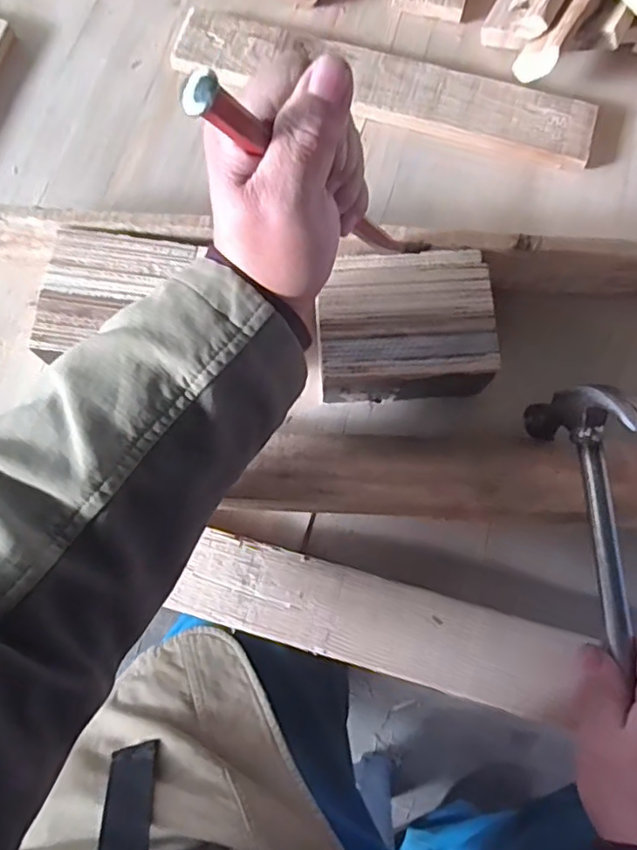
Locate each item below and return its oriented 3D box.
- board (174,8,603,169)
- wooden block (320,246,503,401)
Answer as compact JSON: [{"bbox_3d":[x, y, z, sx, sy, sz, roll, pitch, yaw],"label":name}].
[{"bbox_3d":[0.053,-0.286,0.538,0.358,0.021,0.068,17,77,3],"label":"board"},{"bbox_3d":[0.055,-0.066,0.450,0.123,0.066,0.094,-2,77,-2],"label":"wooden block"}]

